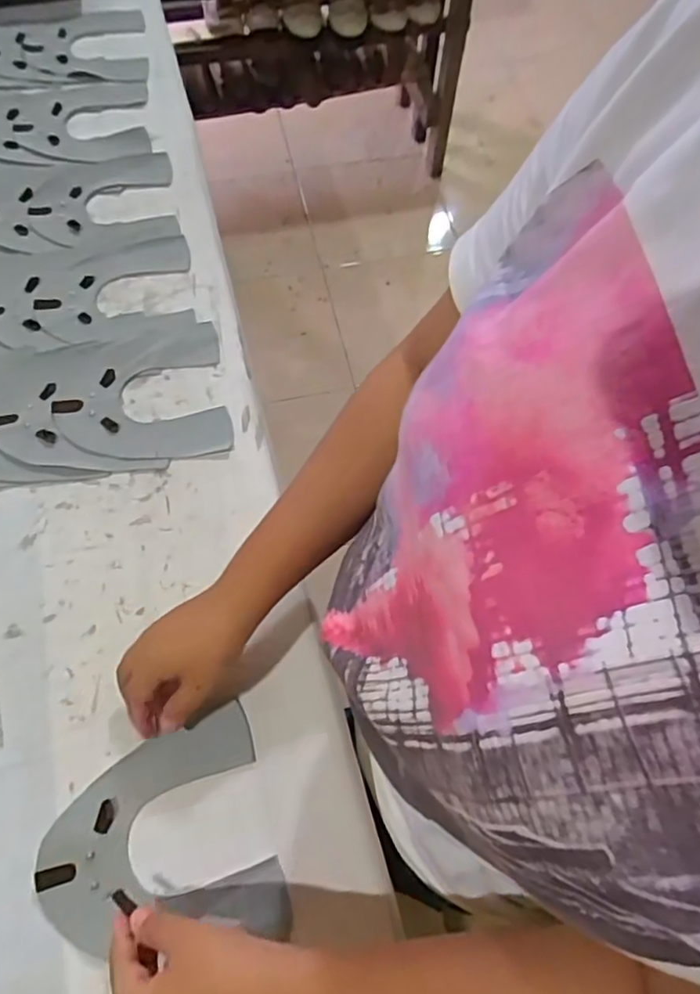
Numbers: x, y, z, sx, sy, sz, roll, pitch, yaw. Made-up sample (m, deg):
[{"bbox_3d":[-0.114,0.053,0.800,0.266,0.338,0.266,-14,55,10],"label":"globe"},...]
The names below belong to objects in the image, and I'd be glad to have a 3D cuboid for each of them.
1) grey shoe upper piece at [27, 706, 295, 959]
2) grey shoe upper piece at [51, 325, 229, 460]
[{"bbox_3d":[-0.139,0.249,0.437,0.161,0.007,0.146,-16,64,-8],"label":"grey shoe upper piece"},{"bbox_3d":[-0.208,-0.100,0.596,0.164,0.009,0.150,-11,66,-5],"label":"grey shoe upper piece"}]

